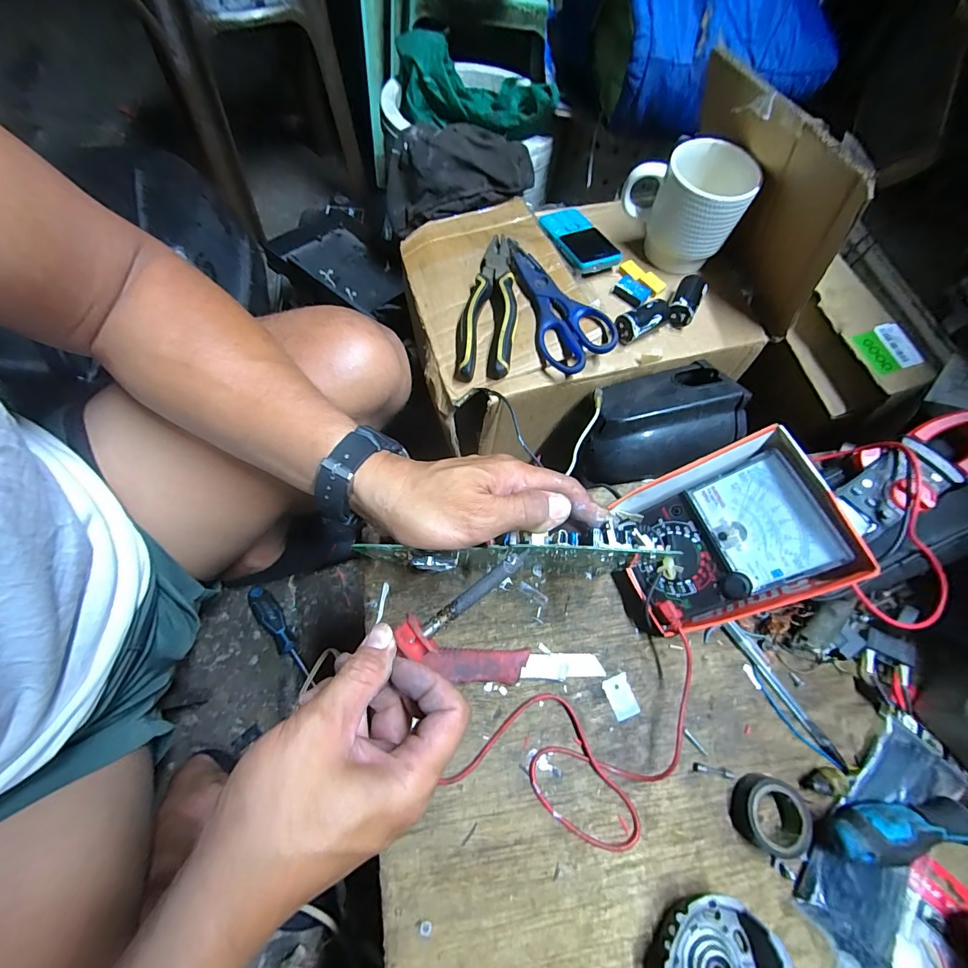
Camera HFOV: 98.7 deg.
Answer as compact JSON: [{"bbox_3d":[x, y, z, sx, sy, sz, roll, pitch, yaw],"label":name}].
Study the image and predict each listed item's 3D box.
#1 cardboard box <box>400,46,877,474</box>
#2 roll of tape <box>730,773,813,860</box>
[{"bbox_3d":[0.121,-0.252,0.435,0.386,0.190,0.274,-9,67,-9],"label":"cardboard box"},{"bbox_3d":[0.222,0.255,0.320,0.045,0.020,0.049,31,66,11],"label":"roll of tape"}]

